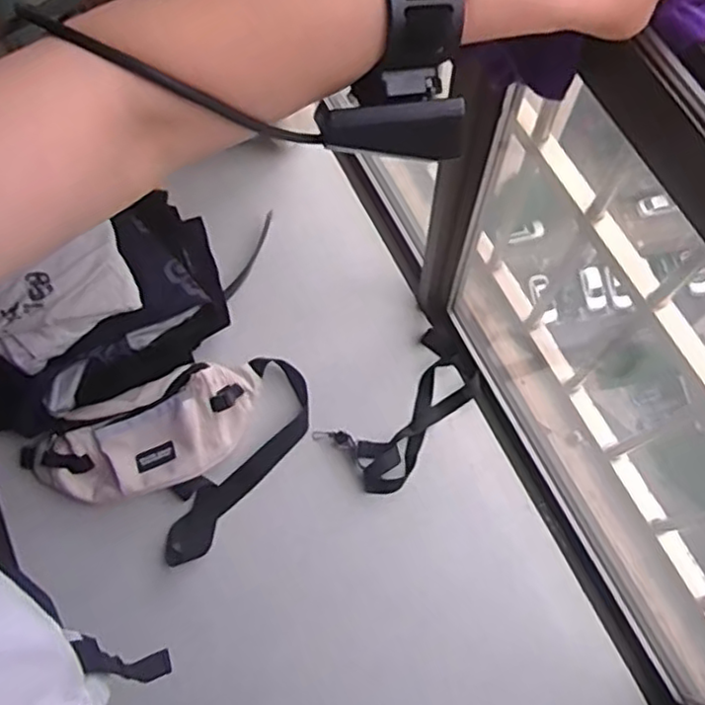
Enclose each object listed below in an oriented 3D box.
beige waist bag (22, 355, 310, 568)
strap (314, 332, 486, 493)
[{"bbox_3d":[-0.256,0.111,0.967,0.287,0.067,0.327,33,75,12],"label":"beige waist bag"},{"bbox_3d":[0.082,0.091,0.990,0.239,0.042,0.136,-41,74,-11],"label":"strap"}]

